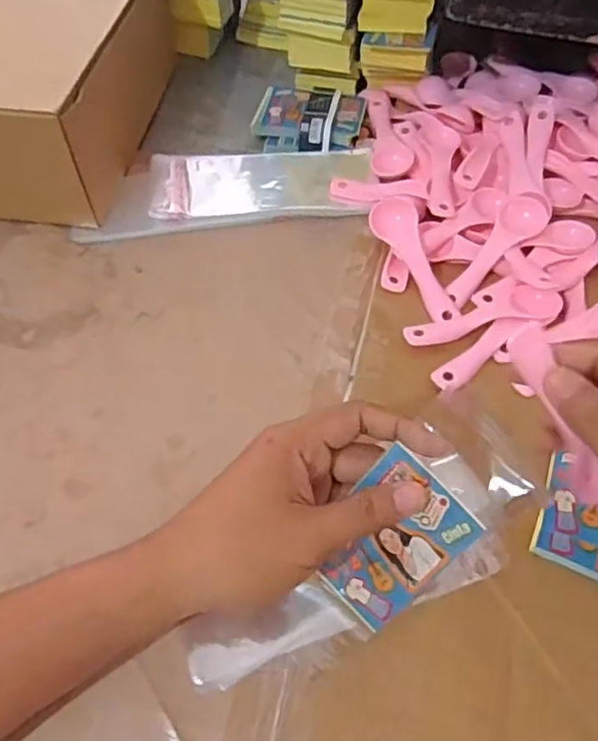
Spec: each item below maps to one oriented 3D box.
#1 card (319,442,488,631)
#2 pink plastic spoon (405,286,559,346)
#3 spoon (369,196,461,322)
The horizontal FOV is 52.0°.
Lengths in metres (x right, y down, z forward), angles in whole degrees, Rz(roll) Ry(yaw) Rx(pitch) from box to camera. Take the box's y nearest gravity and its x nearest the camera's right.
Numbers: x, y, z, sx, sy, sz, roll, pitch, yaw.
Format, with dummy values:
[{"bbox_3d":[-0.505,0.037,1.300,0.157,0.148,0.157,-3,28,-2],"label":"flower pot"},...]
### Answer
[{"bbox_3d":[0.047,0.090,0.320,0.058,0.006,0.089,42,114,19],"label":"card"},{"bbox_3d":[0.131,-0.035,0.431,0.109,0.013,0.034,-18,63,-9],"label":"pink plastic spoon"},{"bbox_3d":[0.087,-0.083,0.460,0.029,0.016,0.105,-24,80,-12],"label":"spoon"}]

